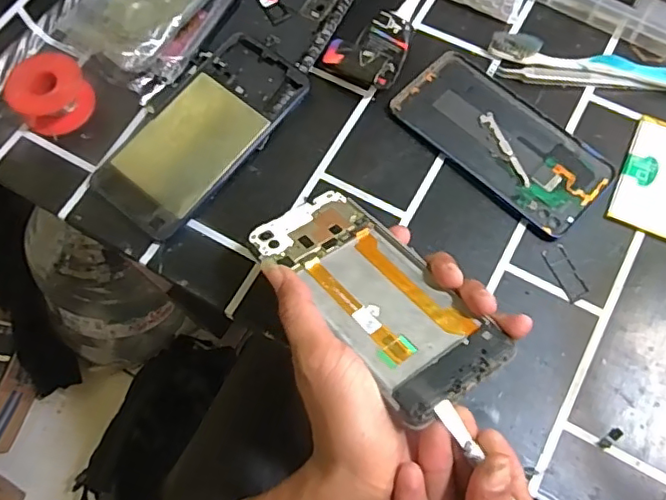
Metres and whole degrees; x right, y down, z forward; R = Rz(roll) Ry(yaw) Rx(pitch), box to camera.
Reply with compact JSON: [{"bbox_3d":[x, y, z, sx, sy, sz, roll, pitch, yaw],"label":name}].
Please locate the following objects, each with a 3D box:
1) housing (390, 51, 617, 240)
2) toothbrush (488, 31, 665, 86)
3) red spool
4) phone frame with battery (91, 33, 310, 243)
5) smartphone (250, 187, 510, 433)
[{"bbox_3d":[0.119,-0.080,0.405,0.075,0.004,0.154,-44,75,-11],"label":"housing"},{"bbox_3d":[0.211,-0.134,0.419,0.187,0.013,0.016,14,73,7],"label":"toothbrush"},{"bbox_3d":[-0.207,-0.115,0.418,0.051,0.027,0.051,-1,71,2],"label":"red spool"},{"bbox_3d":[-0.093,-0.084,0.409,0.074,0.013,0.160,38,77,14],"label":"phone frame with battery"},{"bbox_3d":[0.021,0.022,0.308,0.066,0.007,0.149,-29,54,-23],"label":"smartphone"}]

